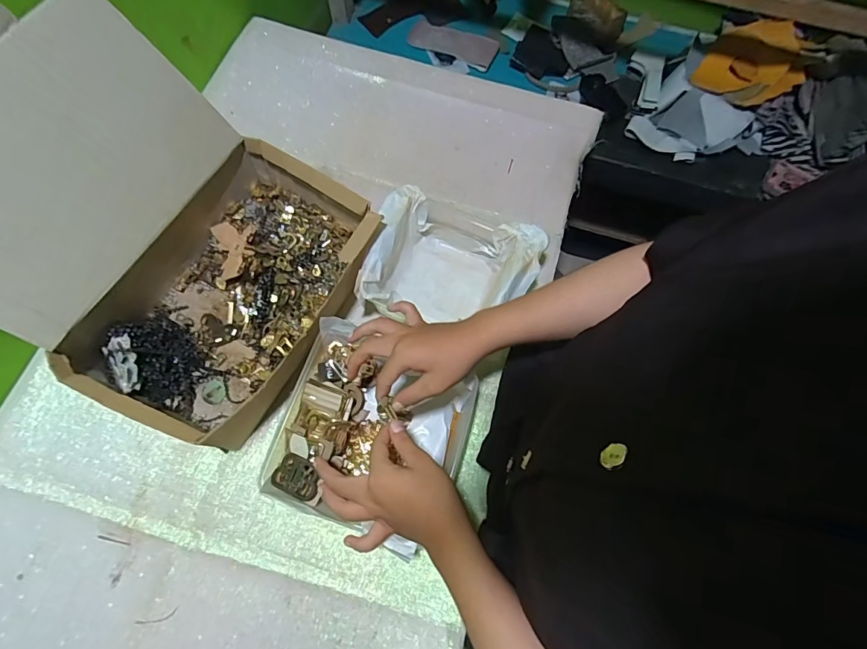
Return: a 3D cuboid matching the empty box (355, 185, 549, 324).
[{"bbox_3d":[0.025,-0.076,0.561,0.209,0.078,0.164,14,70,3],"label":"empty box"}]

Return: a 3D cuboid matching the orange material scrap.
[{"bbox_3d":[0.597,-0.487,0.807,0.168,0.055,0.144,26,93,11],"label":"orange material scrap"}]

